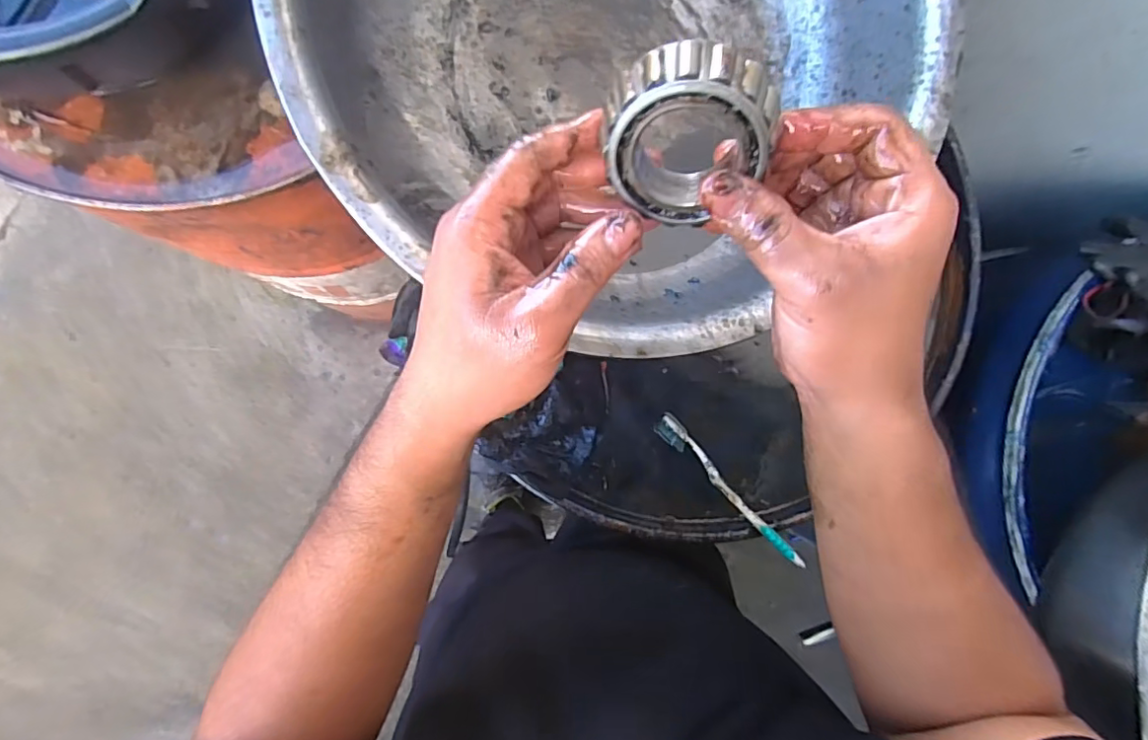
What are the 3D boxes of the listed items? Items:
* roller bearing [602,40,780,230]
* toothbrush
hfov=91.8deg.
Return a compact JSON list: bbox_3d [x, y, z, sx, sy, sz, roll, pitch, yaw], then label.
[{"bbox_3d":[0.046,-0.090,0.219,0.061,0.064,0.018,1,52,13],"label":"roller bearing"},{"bbox_3d":[0.144,0.111,0.520,0.023,0.011,0.177,-41,77,-5],"label":"toothbrush"}]

